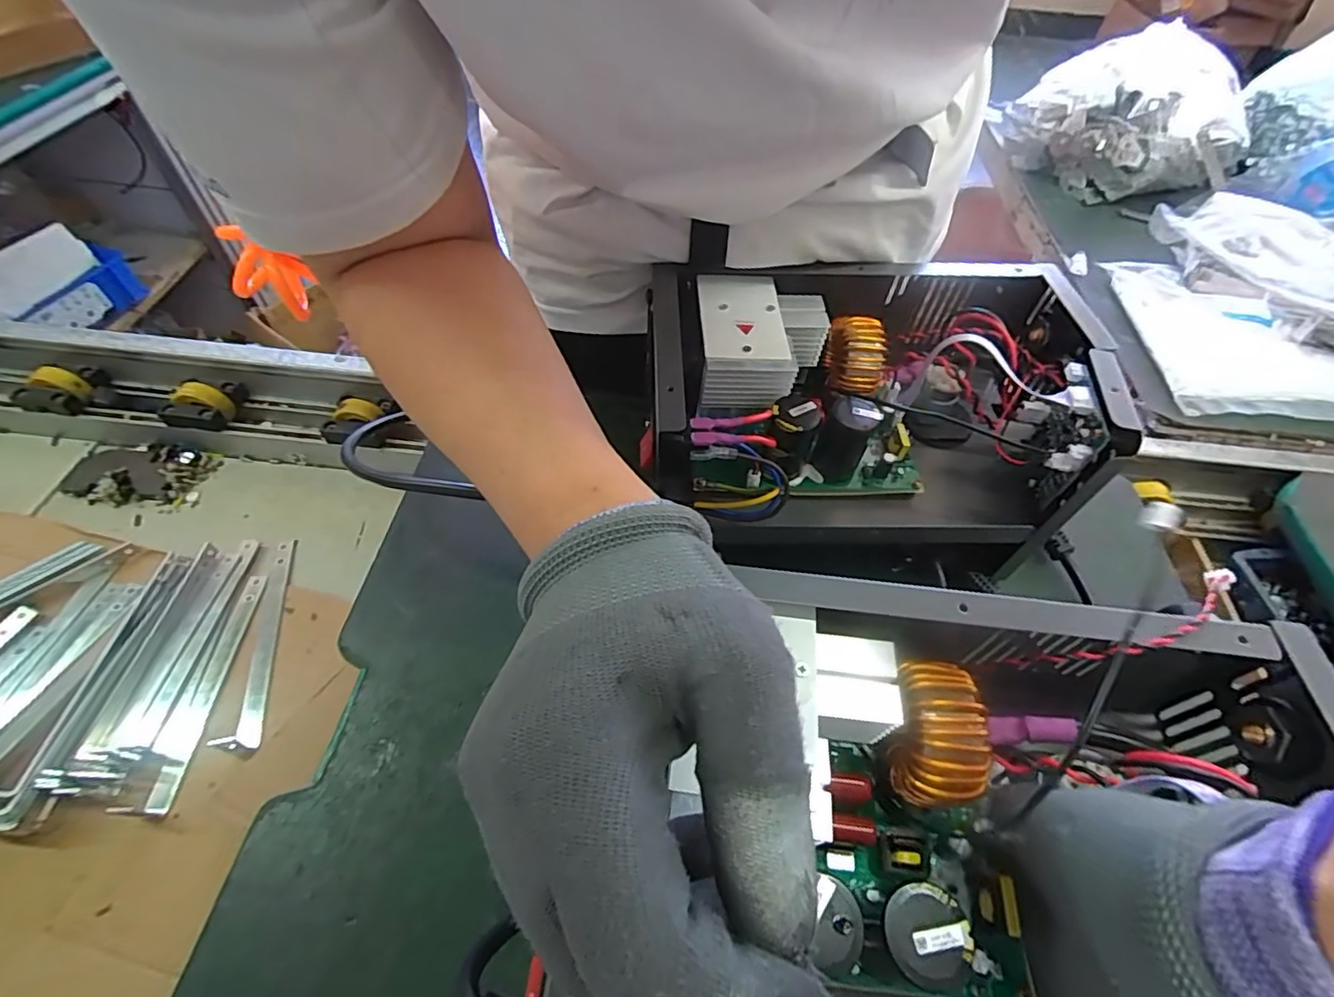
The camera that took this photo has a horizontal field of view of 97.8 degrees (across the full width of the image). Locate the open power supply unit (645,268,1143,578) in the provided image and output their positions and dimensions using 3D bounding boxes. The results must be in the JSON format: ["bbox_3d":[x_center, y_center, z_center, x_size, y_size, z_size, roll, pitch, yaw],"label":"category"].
[{"bbox_3d":[0.130,-0.069,0.393,0.271,0.115,0.166,2,53,-2],"label":"open power supply unit"}]

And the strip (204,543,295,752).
[{"bbox_3d":[-0.321,0.107,0.461,0.021,0.024,0.178,-8,55,-8],"label":"strip"}]

